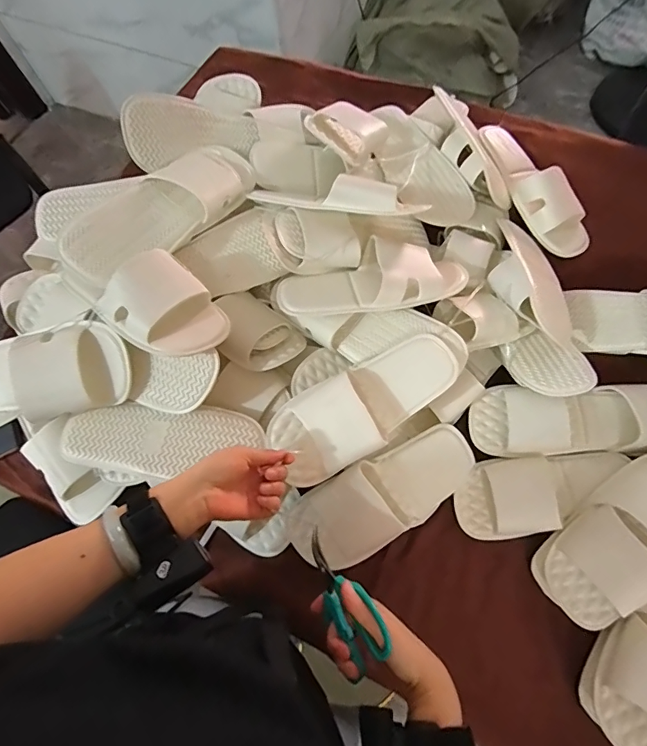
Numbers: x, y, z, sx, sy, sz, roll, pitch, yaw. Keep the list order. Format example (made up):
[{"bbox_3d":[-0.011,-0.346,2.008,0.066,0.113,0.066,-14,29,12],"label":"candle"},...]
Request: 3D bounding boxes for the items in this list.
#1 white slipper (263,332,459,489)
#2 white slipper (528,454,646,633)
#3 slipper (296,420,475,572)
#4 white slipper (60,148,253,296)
[{"bbox_3d":[0.053,0.036,0.566,0.262,0.050,0.110,-33,71,-9],"label":"white slipper"},{"bbox_3d":[0.379,0.197,0.539,0.251,0.041,0.113,-42,61,-1],"label":"white slipper"},{"bbox_3d":[0.087,0.164,0.587,0.266,0.067,0.103,-28,70,-7],"label":"slipper"},{"bbox_3d":[-0.223,-0.234,0.625,0.115,0.078,0.303,32,75,14],"label":"white slipper"}]

